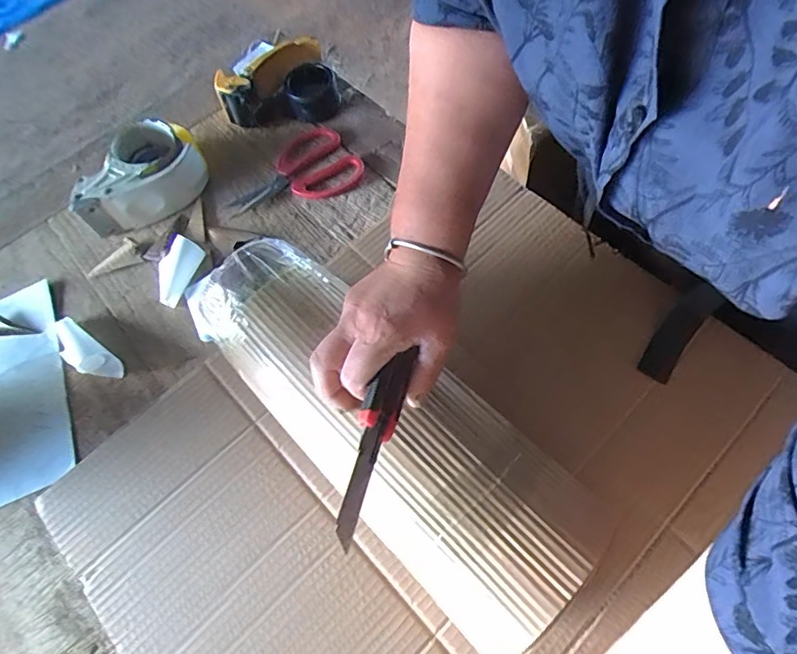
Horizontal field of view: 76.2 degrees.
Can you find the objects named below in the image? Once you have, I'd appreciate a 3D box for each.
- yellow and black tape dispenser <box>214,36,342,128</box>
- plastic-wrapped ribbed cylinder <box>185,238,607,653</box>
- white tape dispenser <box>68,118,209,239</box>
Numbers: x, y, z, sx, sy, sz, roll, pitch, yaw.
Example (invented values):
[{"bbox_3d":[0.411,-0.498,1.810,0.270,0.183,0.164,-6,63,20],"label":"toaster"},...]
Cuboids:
[{"bbox_3d":[-0.175,-0.360,0.738,0.159,0.076,0.135,-13,64,-3],"label":"yellow and black tape dispenser"},{"bbox_3d":[-0.035,0.078,0.467,0.428,0.133,0.135,40,72,19],"label":"plastic-wrapped ribbed cylinder"},{"bbox_3d":[-0.343,-0.198,0.670,0.099,0.083,0.176,40,72,19],"label":"white tape dispenser"}]

